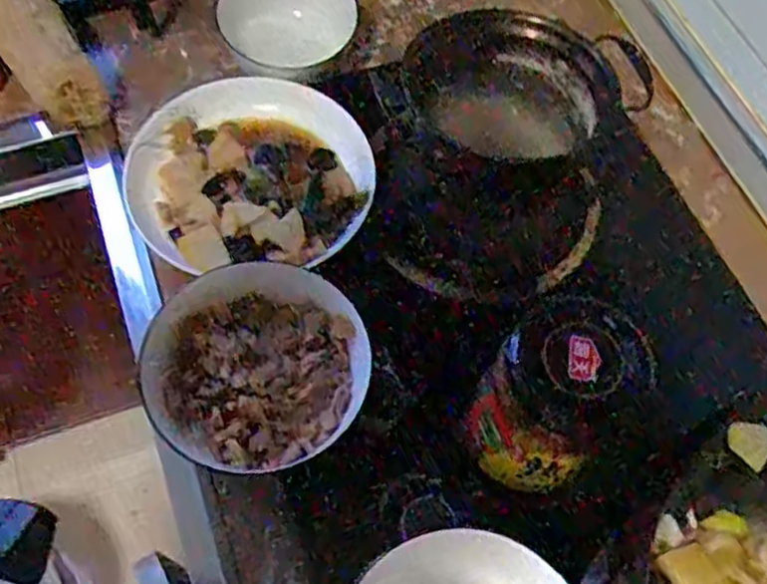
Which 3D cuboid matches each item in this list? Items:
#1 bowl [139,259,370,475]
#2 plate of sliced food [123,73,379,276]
[{"bbox_3d":[-0.088,0.052,0.524,0.149,0.049,0.136,1,63,-2],"label":"bowl"},{"bbox_3d":[-0.114,-0.107,0.646,0.199,0.039,0.200,1,63,-2],"label":"plate of sliced food"}]

